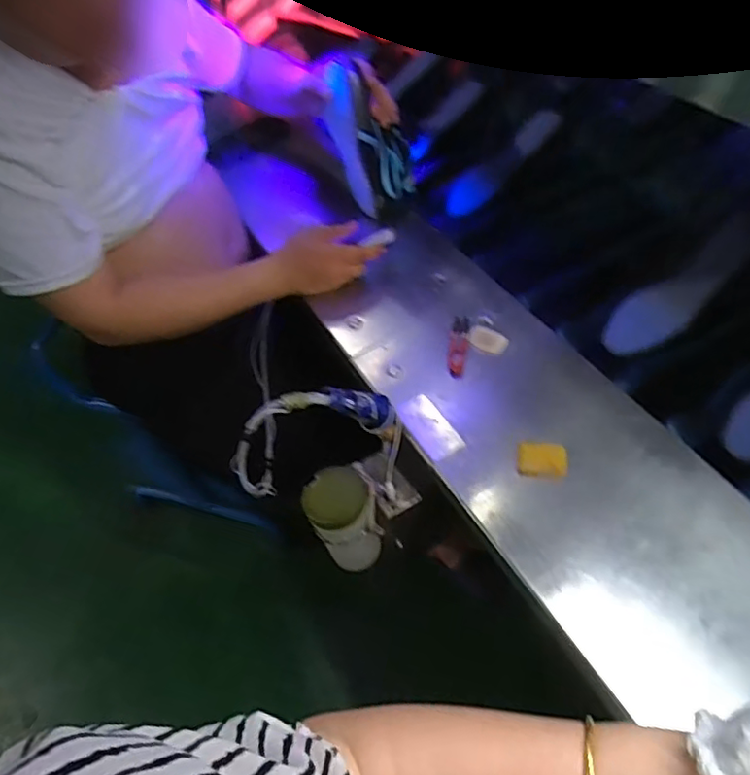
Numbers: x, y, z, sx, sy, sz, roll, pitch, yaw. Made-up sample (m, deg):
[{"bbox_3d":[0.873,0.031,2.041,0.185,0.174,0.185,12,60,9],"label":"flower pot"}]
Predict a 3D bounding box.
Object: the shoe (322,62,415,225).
[{"bbox_3d":[-0.007,-0.348,0.851,0.075,0.263,0.086,33,81,29],"label":"shoe"}]

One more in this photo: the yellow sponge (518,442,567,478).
[{"bbox_3d":[0.179,0.077,0.616,0.049,0.015,0.032,6,51,11],"label":"yellow sponge"}]

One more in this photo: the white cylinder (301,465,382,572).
[{"bbox_3d":[-0.040,0.160,0.708,0.079,0.112,0.080,-19,51,-10],"label":"white cylinder"}]

